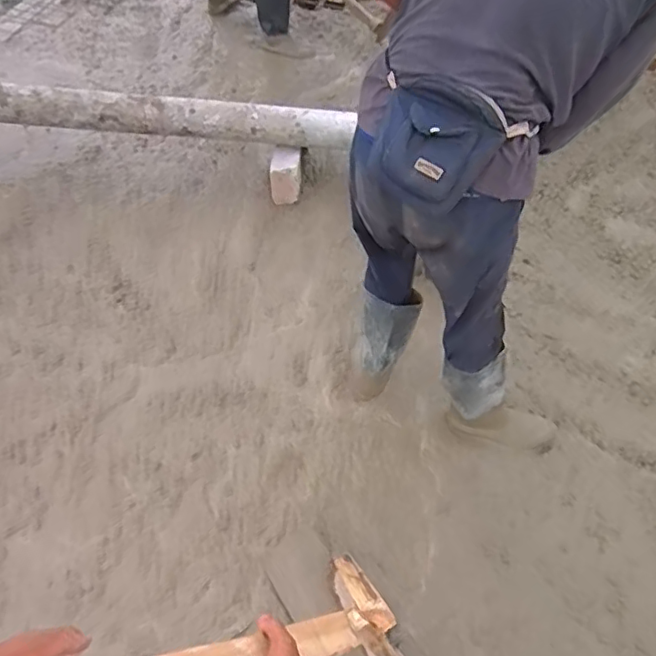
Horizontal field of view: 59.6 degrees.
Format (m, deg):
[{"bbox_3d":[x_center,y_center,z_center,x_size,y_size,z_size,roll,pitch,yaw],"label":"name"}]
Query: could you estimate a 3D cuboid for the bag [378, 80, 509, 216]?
[{"bbox_3d":[0.170,-0.306,0.939,0.188,0.186,0.051,37,20,6],"label":"bag"}]

